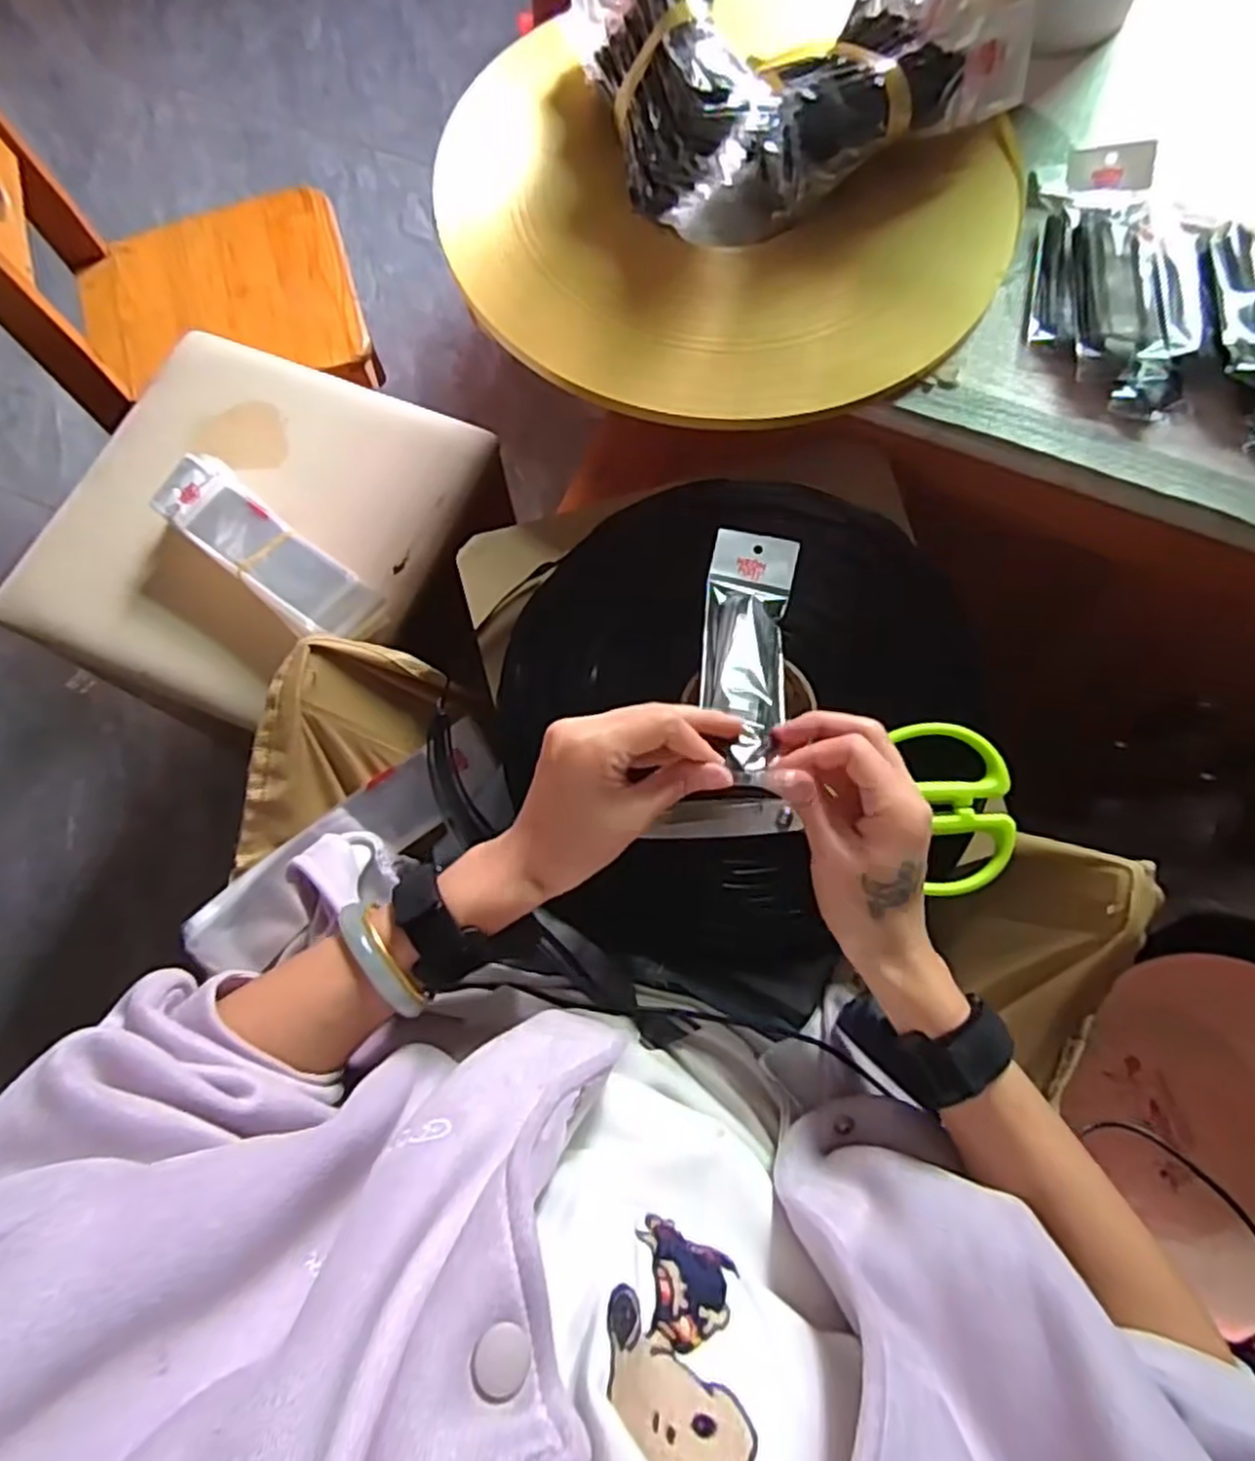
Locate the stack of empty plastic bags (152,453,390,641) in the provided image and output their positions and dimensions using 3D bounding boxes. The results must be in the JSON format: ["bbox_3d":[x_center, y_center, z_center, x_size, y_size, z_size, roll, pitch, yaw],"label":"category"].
[{"bbox_3d":[-0.285,-0.141,0.596,0.222,0.026,0.064,38,77,11],"label":"stack of empty plastic bags"}]

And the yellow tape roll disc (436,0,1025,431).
[{"bbox_3d":[0.060,-0.355,0.503,0.361,0.019,0.361,0,73,1],"label":"yellow tape roll disc"}]

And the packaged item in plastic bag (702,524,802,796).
[{"bbox_3d":[0.068,-0.045,0.419,0.050,0.015,0.164,6,59,2],"label":"packaged item in plastic bag"}]

